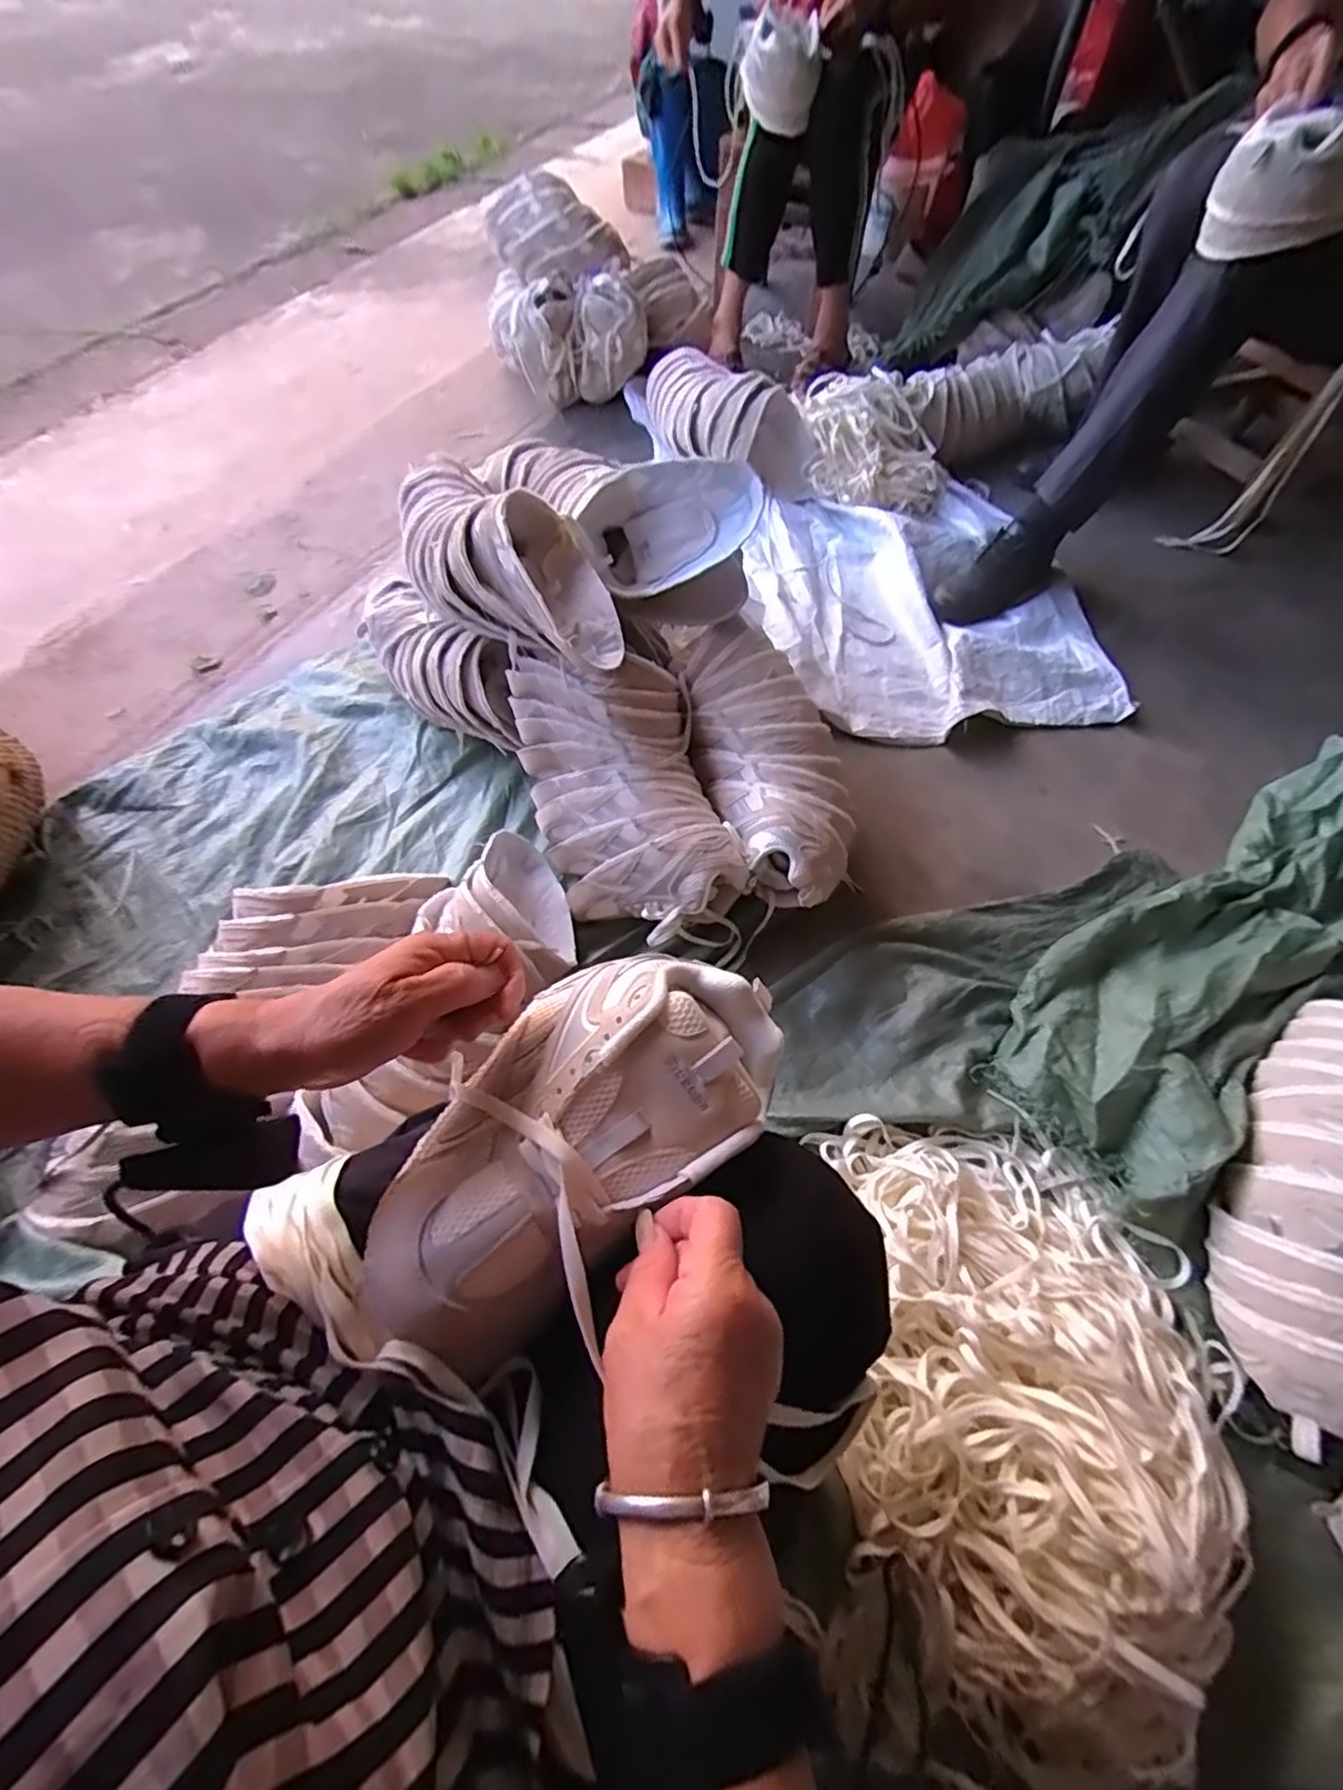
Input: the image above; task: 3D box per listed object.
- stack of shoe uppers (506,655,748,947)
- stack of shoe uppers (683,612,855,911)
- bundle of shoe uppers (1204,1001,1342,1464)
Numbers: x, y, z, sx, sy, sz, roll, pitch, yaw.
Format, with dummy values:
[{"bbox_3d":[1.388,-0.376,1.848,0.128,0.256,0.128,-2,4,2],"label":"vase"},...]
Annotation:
[{"bbox_3d":[-0.065,-0.137,0.838,0.215,0.158,0.352,-16,62,-8],"label":"stack of shoe uppers"},{"bbox_3d":[0.129,-0.169,0.857,0.155,0.109,0.369,-14,74,-7],"label":"stack of shoe uppers"},{"bbox_3d":[0.641,0.289,0.631,0.170,0.144,0.412,37,67,19],"label":"bundle of shoe uppers"}]

